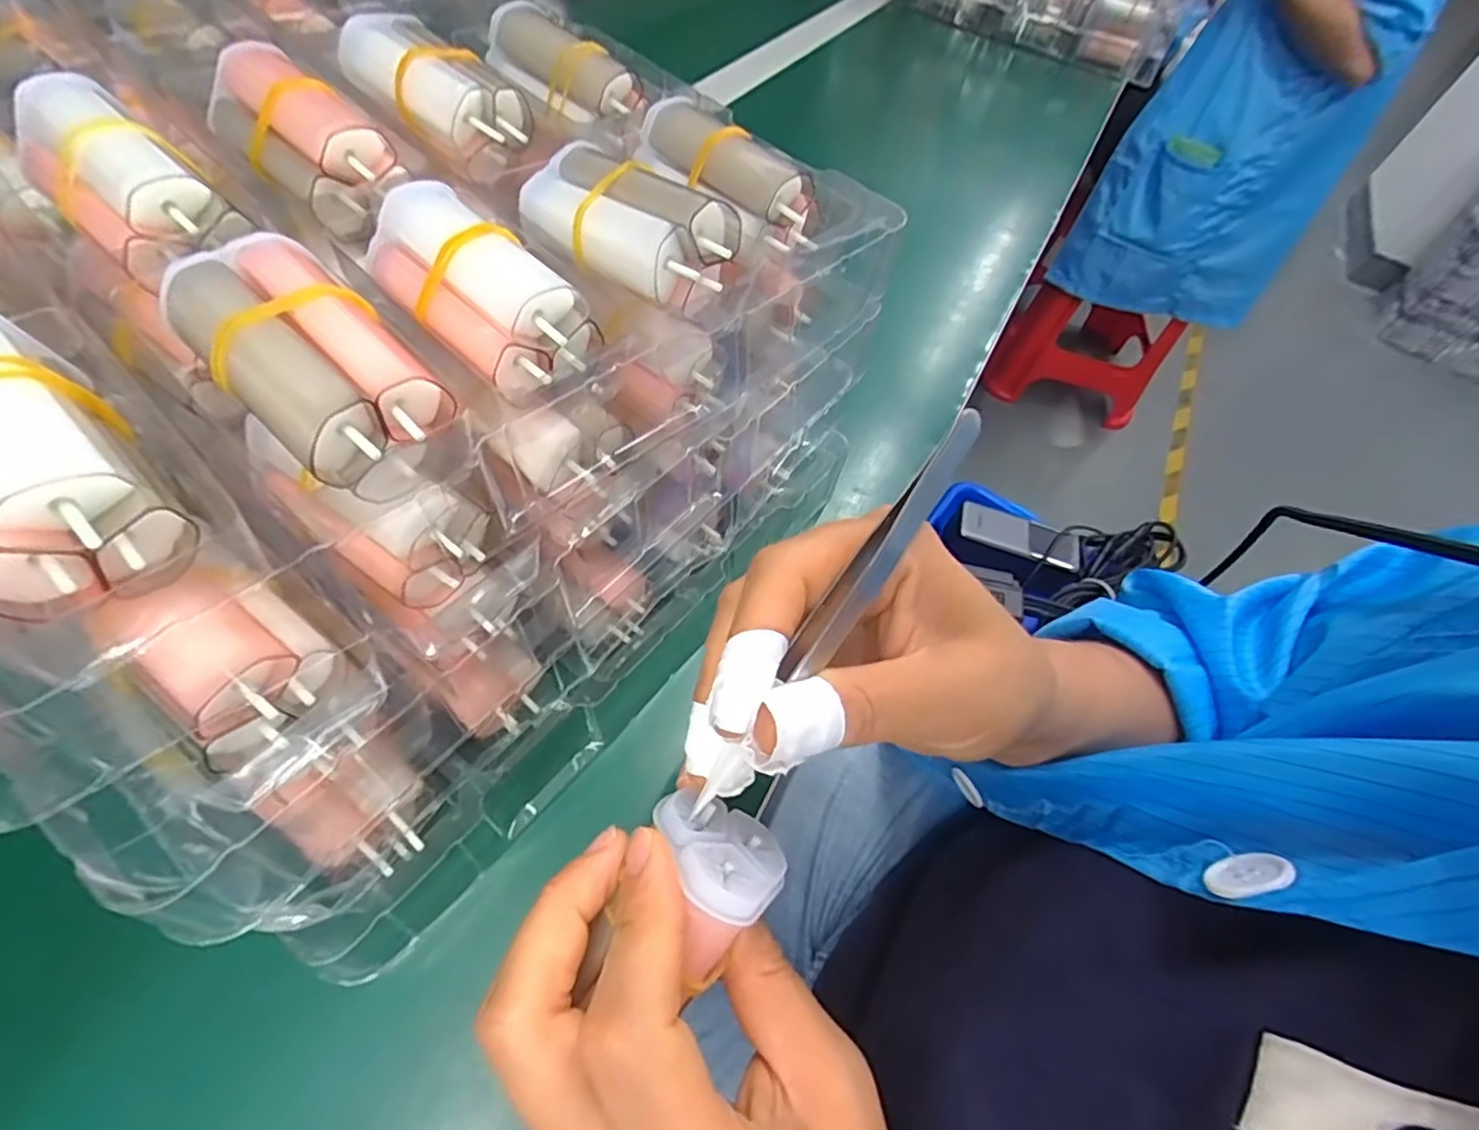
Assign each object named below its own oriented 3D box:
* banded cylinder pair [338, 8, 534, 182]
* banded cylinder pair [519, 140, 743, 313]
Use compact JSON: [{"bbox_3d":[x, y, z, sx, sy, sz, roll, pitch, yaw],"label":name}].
[{"bbox_3d":[-0.108,-0.171,0.235,0.070,0.023,0.032,38,56,1],"label":"banded cylinder pair"},{"bbox_3d":[-0.034,-0.103,0.198,0.069,0.024,0.030,35,57,13],"label":"banded cylinder pair"}]

